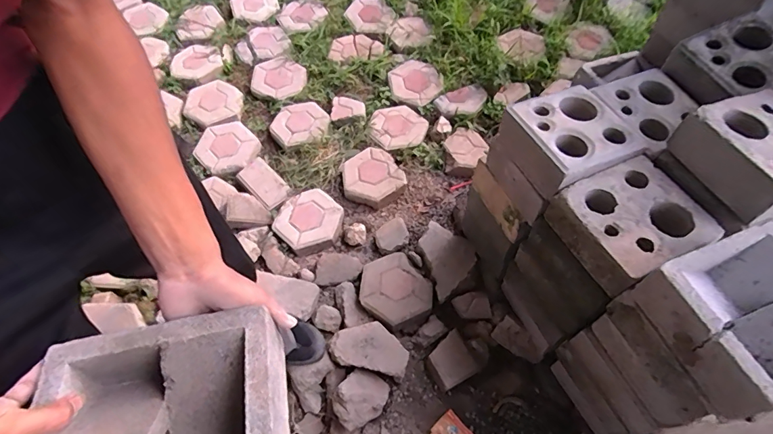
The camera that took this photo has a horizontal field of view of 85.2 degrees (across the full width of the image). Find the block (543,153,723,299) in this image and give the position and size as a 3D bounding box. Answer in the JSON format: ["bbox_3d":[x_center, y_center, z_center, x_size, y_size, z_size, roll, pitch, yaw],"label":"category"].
[{"bbox_3d":[0.445,0.009,0.768,0.209,0.080,0.194,-23,62,-10],"label":"block"}]

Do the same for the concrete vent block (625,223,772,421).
[{"bbox_3d":[0.515,0.140,0.595,0.207,0.099,0.196,-18,61,-8],"label":"concrete vent block"}]

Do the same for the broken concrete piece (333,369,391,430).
[{"bbox_3d":[-0.063,0.447,1.029,0.108,0.093,0.132,28,65,17],"label":"broken concrete piece"}]

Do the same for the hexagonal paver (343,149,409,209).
[{"bbox_3d":[-0.049,-0.131,1.354,0.189,0.041,0.200,-26,63,-12],"label":"hexagonal paver"}]

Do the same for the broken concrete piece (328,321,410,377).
[{"bbox_3d":[-0.042,0.335,1.091,0.200,0.053,0.122,10,61,8],"label":"broken concrete piece"}]

